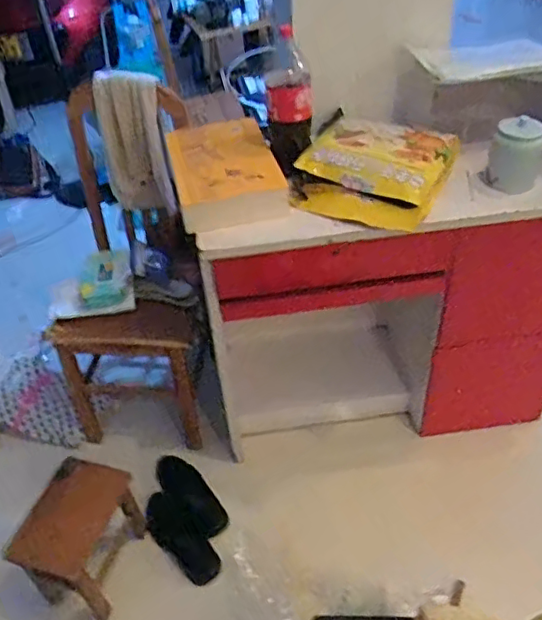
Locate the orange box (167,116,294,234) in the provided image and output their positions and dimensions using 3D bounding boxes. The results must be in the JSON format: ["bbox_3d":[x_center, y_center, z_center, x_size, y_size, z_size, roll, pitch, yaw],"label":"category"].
[{"bbox_3d":[-0.107,-0.323,1.356,0.231,0.096,0.327,-12,43,-7],"label":"orange box"}]

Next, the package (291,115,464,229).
[{"bbox_3d":[0.237,-0.322,1.324,0.298,0.132,0.354,16,47,22],"label":"package"}]

